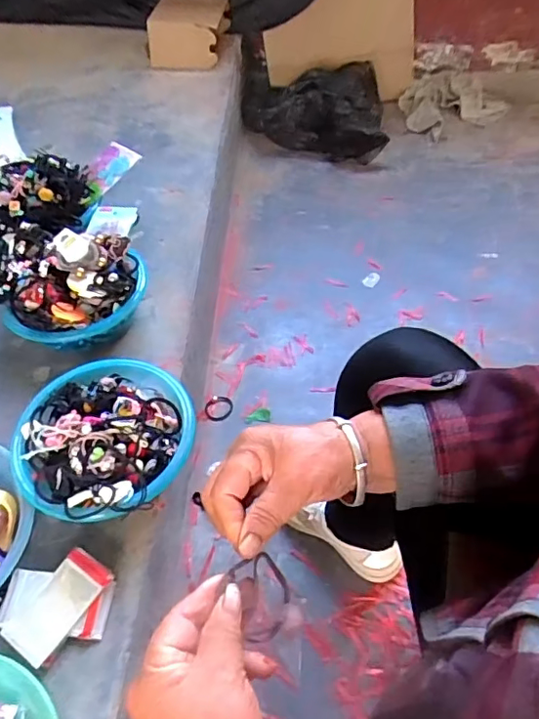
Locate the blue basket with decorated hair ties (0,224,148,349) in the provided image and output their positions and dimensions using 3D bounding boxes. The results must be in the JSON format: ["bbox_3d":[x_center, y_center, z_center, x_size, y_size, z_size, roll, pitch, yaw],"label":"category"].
[{"bbox_3d":[-0.316,-0.117,0.879,0.228,0.129,0.229,-9,52,-4],"label":"blue basket with decorated hair ties"}]

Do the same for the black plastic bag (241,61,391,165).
[{"bbox_3d":[0.134,-0.702,1.548,0.406,0.173,0.240,12,53,12],"label":"black plastic bag"}]

